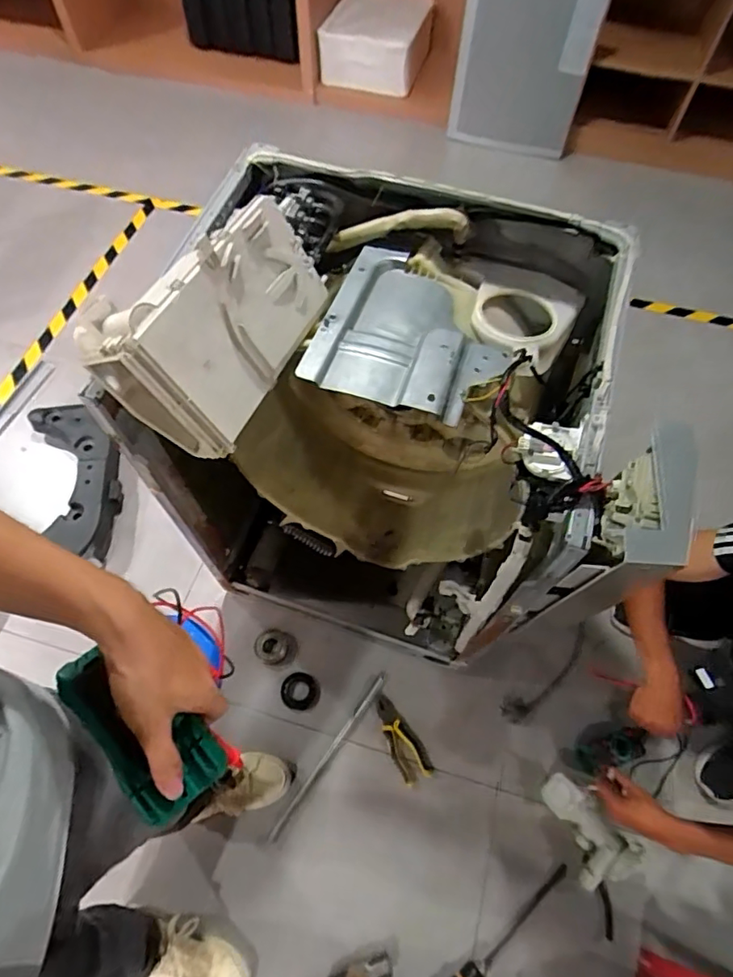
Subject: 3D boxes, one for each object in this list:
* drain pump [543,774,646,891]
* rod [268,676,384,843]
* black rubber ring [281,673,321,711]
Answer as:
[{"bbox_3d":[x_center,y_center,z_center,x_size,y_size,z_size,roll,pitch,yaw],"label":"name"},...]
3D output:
[{"bbox_3d":[0.441,0.670,1.091,0.118,0.094,0.198,-18,62,-11],"label":"drain pump"},{"bbox_3d":[-0.077,0.560,1.156,0.017,0.021,0.378,33,67,17],"label":"rod"},{"bbox_3d":[-0.148,0.457,1.230,0.087,0.012,0.080,0,60,-1],"label":"black rubber ring"}]

